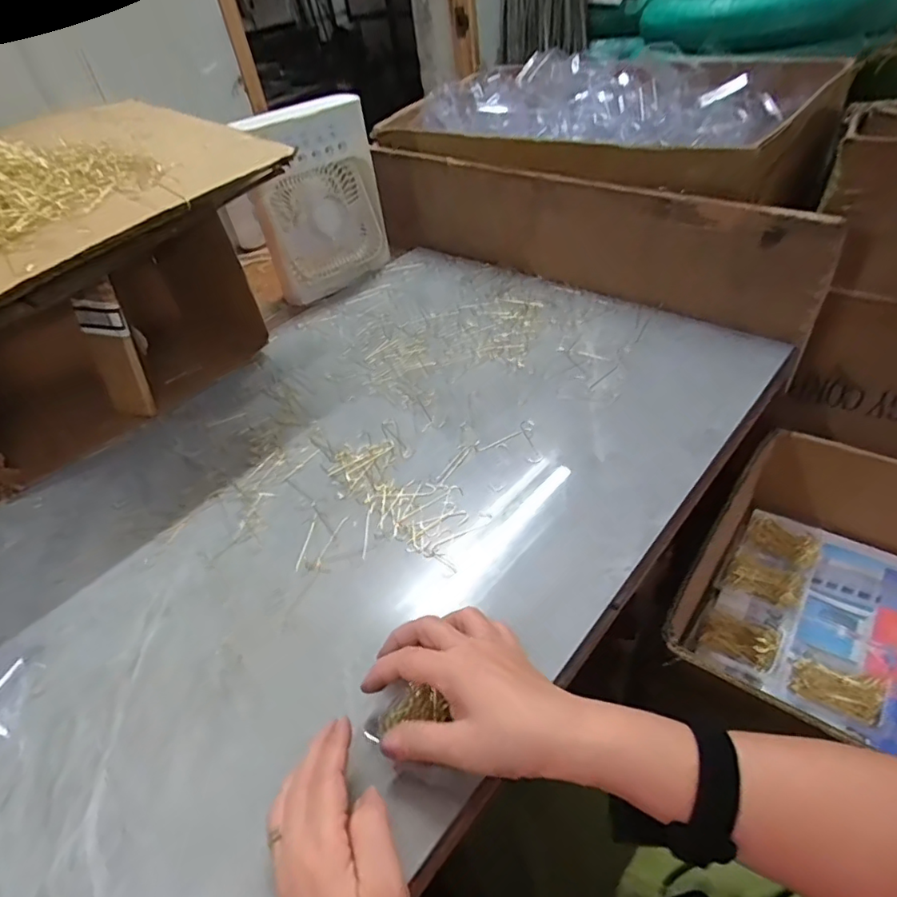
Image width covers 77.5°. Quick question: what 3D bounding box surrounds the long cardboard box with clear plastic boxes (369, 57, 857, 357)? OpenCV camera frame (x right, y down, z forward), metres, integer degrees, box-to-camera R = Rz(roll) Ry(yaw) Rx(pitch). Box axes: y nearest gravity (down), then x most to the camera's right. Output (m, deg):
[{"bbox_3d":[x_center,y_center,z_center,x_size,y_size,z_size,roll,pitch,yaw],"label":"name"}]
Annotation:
[{"bbox_3d":[0.229,-0.414,0.829,0.657,0.207,0.338,23,51,29],"label":"long cardboard box with clear plastic boxes"}]

